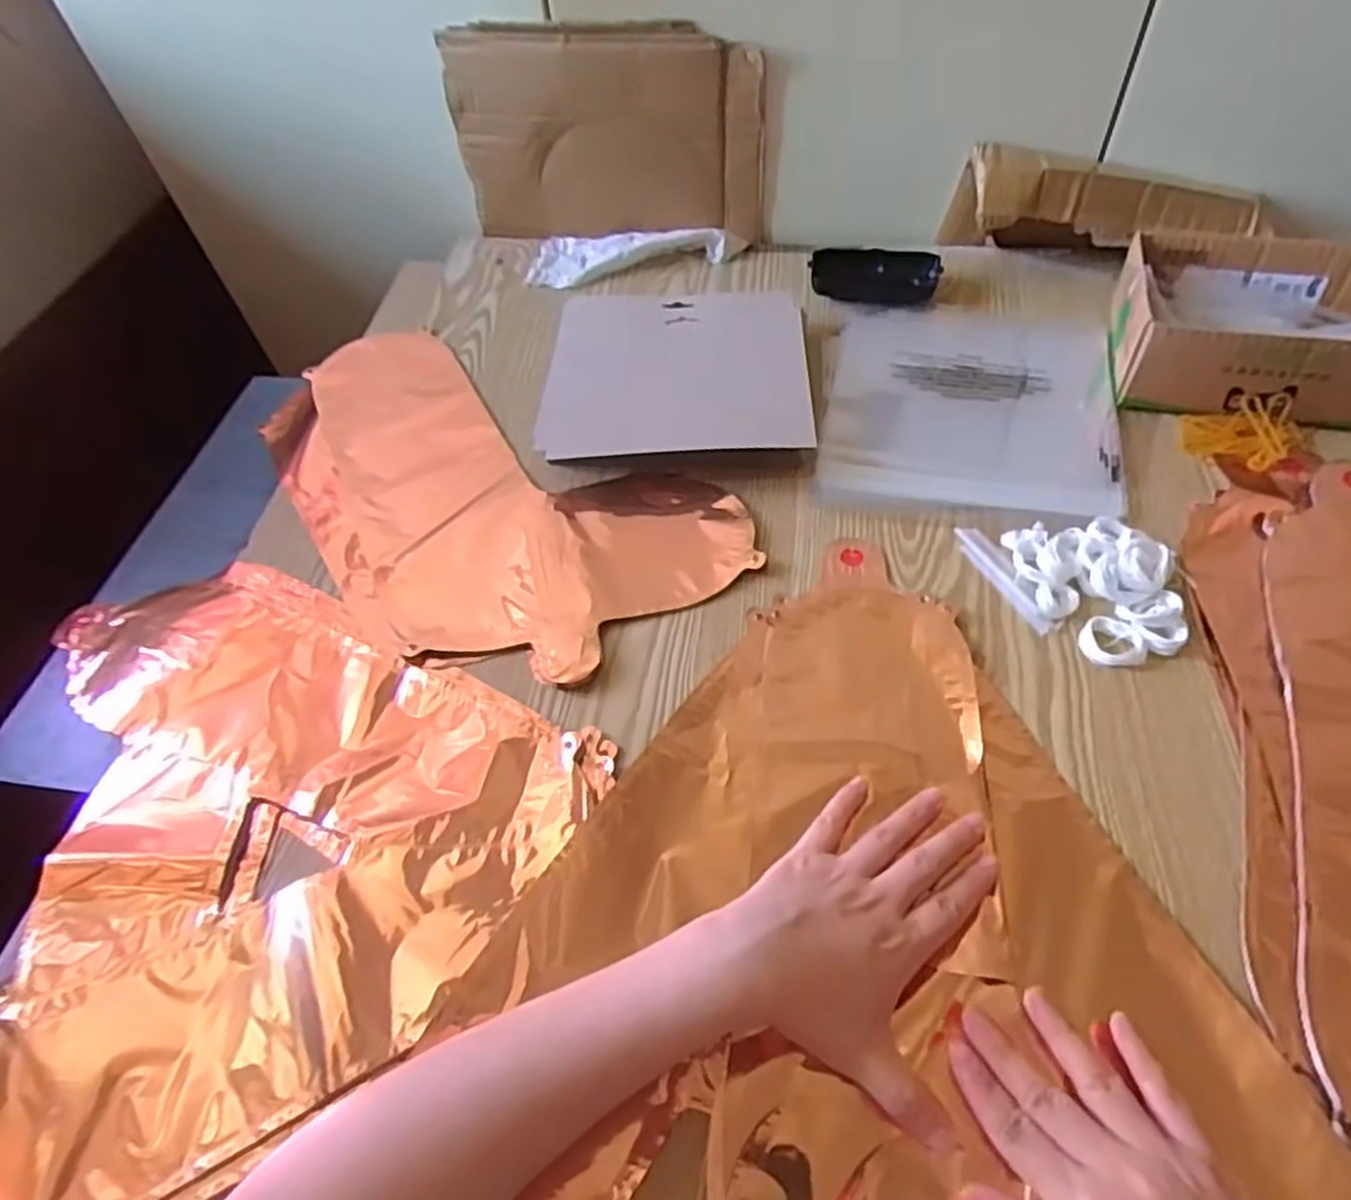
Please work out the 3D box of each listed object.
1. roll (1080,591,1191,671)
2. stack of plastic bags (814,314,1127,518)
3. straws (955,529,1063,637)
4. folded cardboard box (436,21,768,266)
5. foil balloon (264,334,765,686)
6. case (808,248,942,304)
[{"bbox_3d":[0.272,0.019,0.466,0.061,0.014,0.035,-17,53,-7],"label":"roll"},{"bbox_3d":[0.224,-0.157,0.600,0.204,0.013,0.227,8,54,12],"label":"stack of plastic bags"},{"bbox_3d":[0.208,-0.015,0.500,0.017,0.006,0.088,-21,54,-10],"label":"straws"},{"bbox_3d":[-0.061,-0.406,0.705,0.275,0.173,0.025,7,54,11],"label":"folded cardboard box"},{"bbox_3d":[-0.164,-0.081,0.584,0.418,0.010,0.217,32,62,26],"label":"foil balloon"},{"bbox_3d":[0.175,-0.285,0.692,0.107,0.029,0.042,4,54,9],"label":"case"}]

